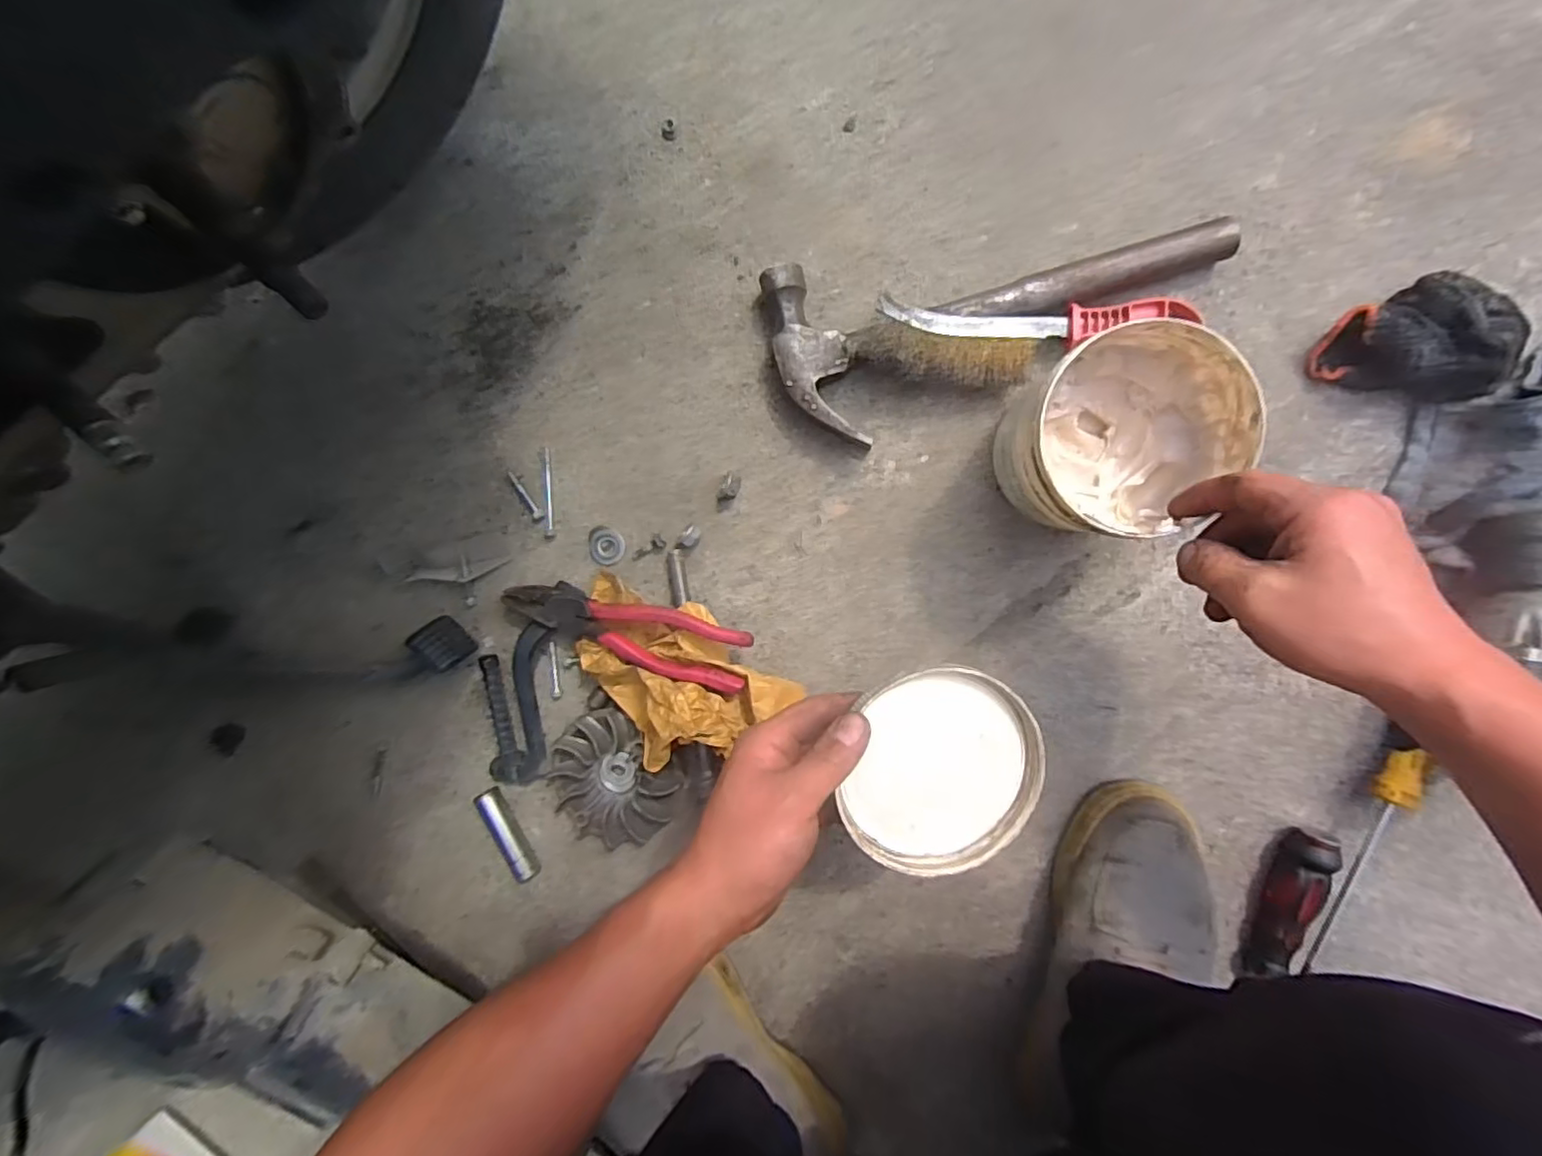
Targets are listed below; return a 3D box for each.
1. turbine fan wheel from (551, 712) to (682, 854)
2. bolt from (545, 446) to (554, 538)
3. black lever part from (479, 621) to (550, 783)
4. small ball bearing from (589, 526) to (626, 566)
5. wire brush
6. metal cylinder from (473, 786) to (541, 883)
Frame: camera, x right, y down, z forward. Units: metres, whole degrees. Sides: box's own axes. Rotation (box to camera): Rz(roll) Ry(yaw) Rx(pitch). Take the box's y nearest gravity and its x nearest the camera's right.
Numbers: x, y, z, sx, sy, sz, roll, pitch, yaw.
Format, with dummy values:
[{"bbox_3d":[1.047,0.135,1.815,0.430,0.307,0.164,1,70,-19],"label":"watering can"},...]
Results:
[{"bbox_3d":[-0.128,0.165,0.529,0.100,0.021,0.108,1,96,6],"label":"turbine fan wheel"},{"bbox_3d":[-0.182,-0.069,0.531,0.009,0.004,0.073,2,97,6],"label":"bolt"},{"bbox_3d":[-0.209,0.104,0.534,0.053,0.030,0.136,4,97,6],"label":"black lever part"},{"bbox_3d":[-0.134,-0.026,0.531,0.030,0.004,0.030,1,96,6],"label":"small ball bearing"},{"bbox_3d":[0.173,-0.174,0.467,0.226,0.044,0.070,1,96,6],"label":"wire brush"},{"bbox_3d":[-0.223,0.219,0.552,0.021,0.021,0.083,-29,93,8],"label":"metal cylinder"}]

